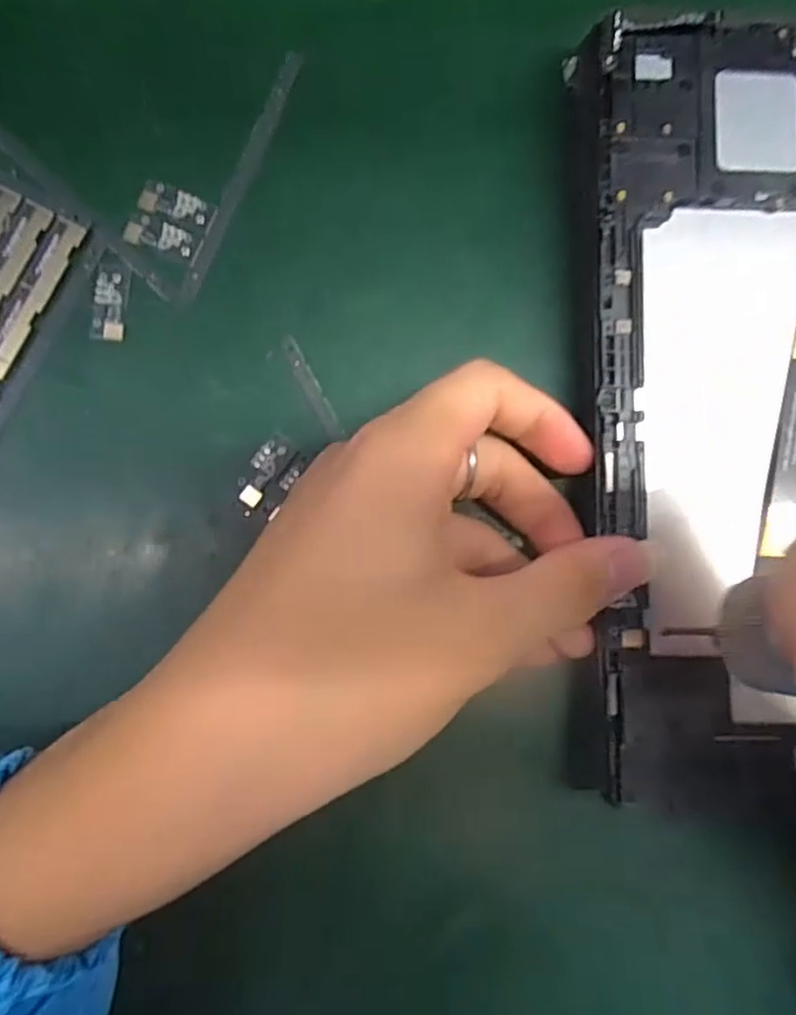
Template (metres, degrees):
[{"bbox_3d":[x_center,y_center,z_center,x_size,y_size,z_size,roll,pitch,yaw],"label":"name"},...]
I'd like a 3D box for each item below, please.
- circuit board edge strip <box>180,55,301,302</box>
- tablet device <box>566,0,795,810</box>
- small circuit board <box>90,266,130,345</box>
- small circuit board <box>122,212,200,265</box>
[{"bbox_3d":[-0.054,-0.114,0.228,0.008,0.004,0.094,23,86,-1],"label":"circuit board edge strip"},{"bbox_3d":[0.135,-0.036,0.204,0.152,0.009,0.242,-1,86,-1],"label":"tablet device"},{"bbox_3d":[-0.097,-0.069,0.222,0.010,0.004,0.025,7,86,-2],"label":"small circuit board"},{"bbox_3d":[-0.081,-0.092,0.224,0.024,0.004,0.011,20,86,-1],"label":"small circuit board"}]

